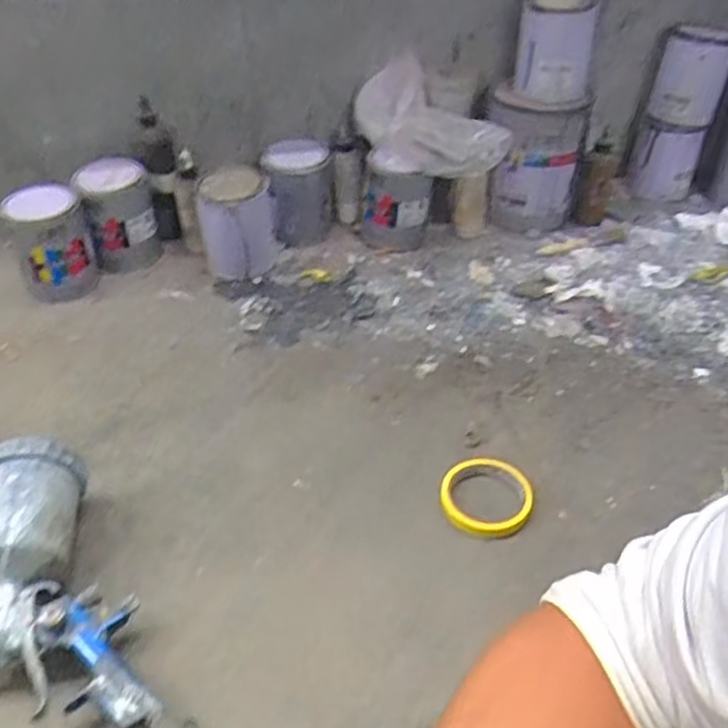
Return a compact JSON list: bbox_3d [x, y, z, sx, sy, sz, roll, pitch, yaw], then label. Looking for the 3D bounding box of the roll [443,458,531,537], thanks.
[{"bbox_3d":[0.130,0.139,0.755,0.095,0.021,0.091,0,42,0],"label":"roll"}]

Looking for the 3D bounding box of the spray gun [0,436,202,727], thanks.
[{"bbox_3d":[-0.240,0.242,0.589,0.151,0.090,0.450,-25,48,-25],"label":"spray gun"}]

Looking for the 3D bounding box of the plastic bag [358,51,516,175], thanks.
[{"bbox_3d":[0.092,-0.360,1.070,0.129,0.105,0.244,-31,50,-32],"label":"plastic bag"}]

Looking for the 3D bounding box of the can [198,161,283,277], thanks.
[{"bbox_3d":[-0.185,-0.208,1.062,0.103,0.143,0.103,-7,43,-8],"label":"can"}]

